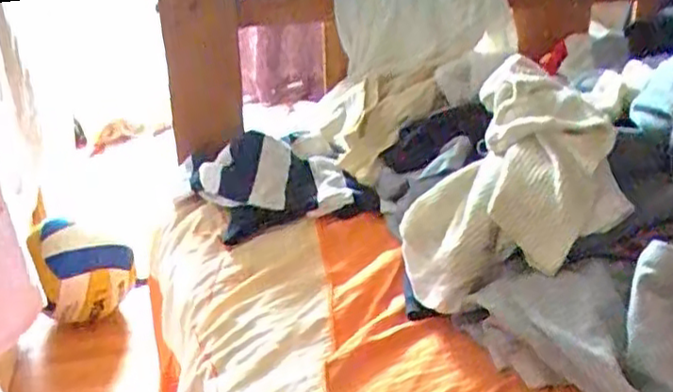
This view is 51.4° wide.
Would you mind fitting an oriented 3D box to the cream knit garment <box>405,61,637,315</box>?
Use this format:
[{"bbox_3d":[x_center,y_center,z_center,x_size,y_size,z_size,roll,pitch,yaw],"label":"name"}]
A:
[{"bbox_3d":[0.143,-0.005,0.614,0.165,0.183,0.168,-3,23,-2],"label":"cream knit garment"}]

